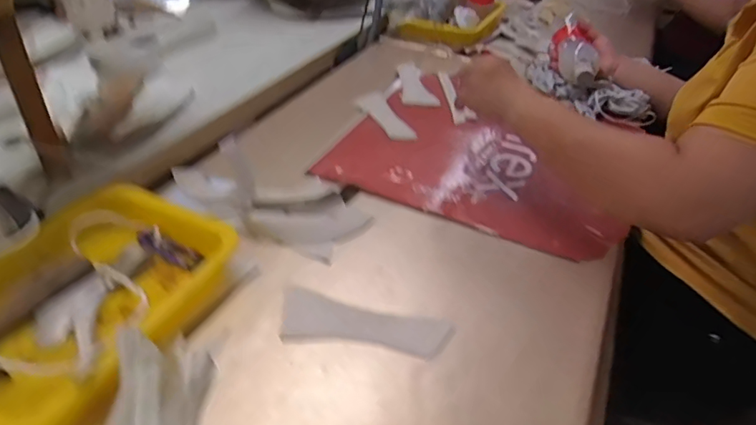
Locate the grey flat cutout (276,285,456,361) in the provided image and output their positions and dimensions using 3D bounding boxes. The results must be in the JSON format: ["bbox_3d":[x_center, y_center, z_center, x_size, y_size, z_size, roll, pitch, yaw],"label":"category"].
[{"bbox_3d":[-0.017,0.109,0.472,0.161,0.004,0.058,11,42,13],"label":"grey flat cutout"}]

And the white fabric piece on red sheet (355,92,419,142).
[{"bbox_3d":[0.013,-0.148,0.788,0.043,0.018,0.133,-19,44,-26],"label":"white fabric piece on red sheet"}]

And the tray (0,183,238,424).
[{"bbox_3d":[-0.272,0.072,0.458,0.200,0.041,0.247,20,41,19],"label":"tray"}]

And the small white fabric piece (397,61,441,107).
[{"bbox_3d":[0.068,-0.219,0.873,0.053,0.030,0.124,-2,39,-8],"label":"small white fabric piece"}]

